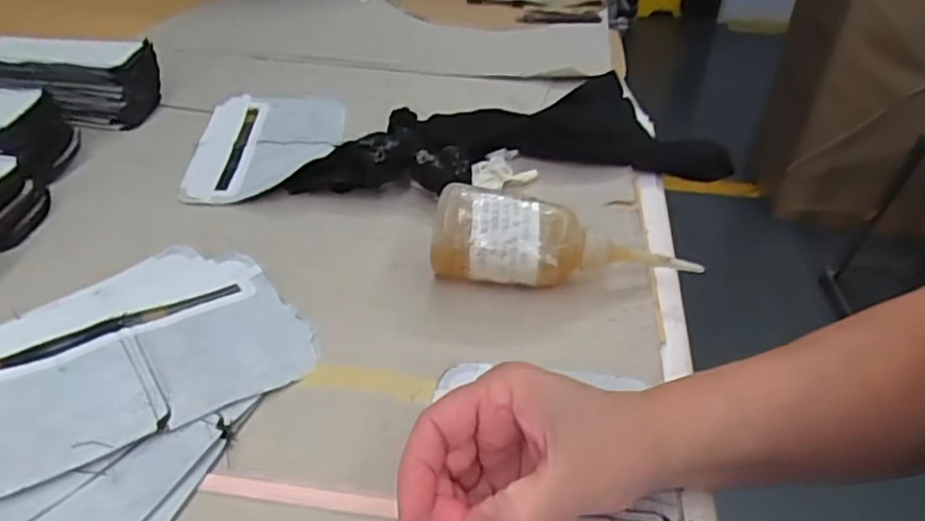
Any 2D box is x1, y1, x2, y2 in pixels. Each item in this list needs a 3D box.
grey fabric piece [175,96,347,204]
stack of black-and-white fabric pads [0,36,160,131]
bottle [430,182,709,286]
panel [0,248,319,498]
[{"bbox_3d":[-0.183,-0.111,0.617,0.128,0.025,0.198,-1,37,-5],"label":"grey fabric piece"},{"bbox_3d":[-0.395,-0.173,0.647,0.163,0.079,0.061,4,37,1],"label":"stack of black-and-white fabric pads"},{"bbox_3d":[0.069,-0.005,0.444,0.177,0.063,0.053,10,37,10],"label":"bottle"},{"bbox_3d":[-0.204,0.052,0.389,0.197,0.011,0.142,-21,43,-29],"label":"panel"}]

